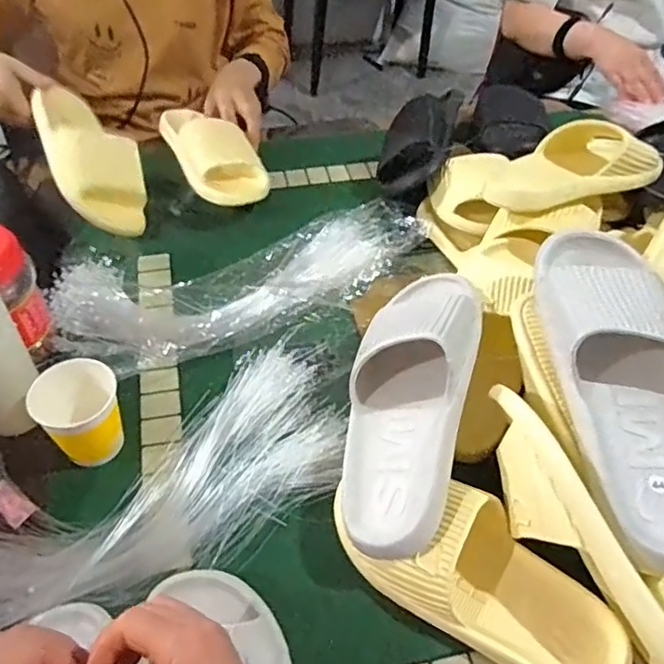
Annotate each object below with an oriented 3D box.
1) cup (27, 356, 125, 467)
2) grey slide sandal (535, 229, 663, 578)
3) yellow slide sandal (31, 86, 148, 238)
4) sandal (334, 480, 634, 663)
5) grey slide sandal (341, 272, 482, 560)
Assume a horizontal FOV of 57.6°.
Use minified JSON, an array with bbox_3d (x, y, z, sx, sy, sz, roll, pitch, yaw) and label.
[{"bbox_3d":[-0.225,0.076,0.547,0.067,0.083,0.072,2,48,-3],"label":"cup"},{"bbox_3d":[0.246,0.035,0.495,0.104,0.067,0.293,-4,69,-8],"label":"grey slide sandal"},{"bbox_3d":[-0.310,-0.227,0.781,0.102,0.080,0.248,-24,71,-23],"label":"yellow slide sandal"},{"bbox_3d":[0.118,0.192,0.482,0.237,0.072,0.103,24,51,16],"label":"sandal"},{"bbox_3d":[0.068,0.051,0.536,0.110,0.078,0.283,-11,48,33],"label":"grey slide sandal"}]

